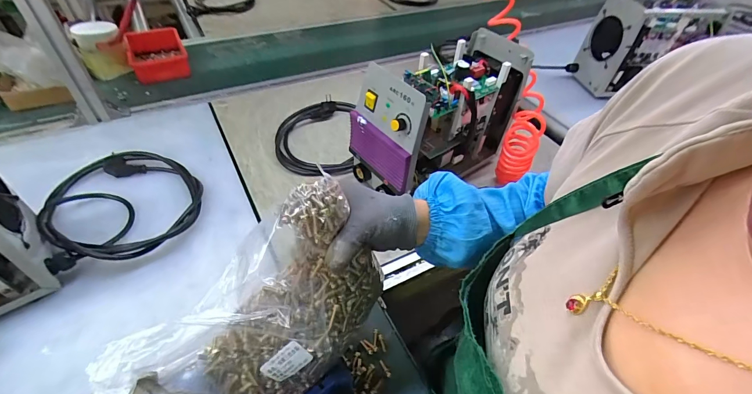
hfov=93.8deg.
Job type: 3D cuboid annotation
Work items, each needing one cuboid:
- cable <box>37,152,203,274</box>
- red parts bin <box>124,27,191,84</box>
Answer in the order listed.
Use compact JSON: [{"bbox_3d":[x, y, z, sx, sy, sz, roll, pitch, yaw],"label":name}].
[{"bbox_3d":[-0.442,0.006,0.624,0.237,0.039,0.262,-29,56,-28],"label":"cable"},{"bbox_3d":[-0.599,-0.390,0.969,0.130,0.068,0.182,-20,52,-22],"label":"red parts bin"}]

